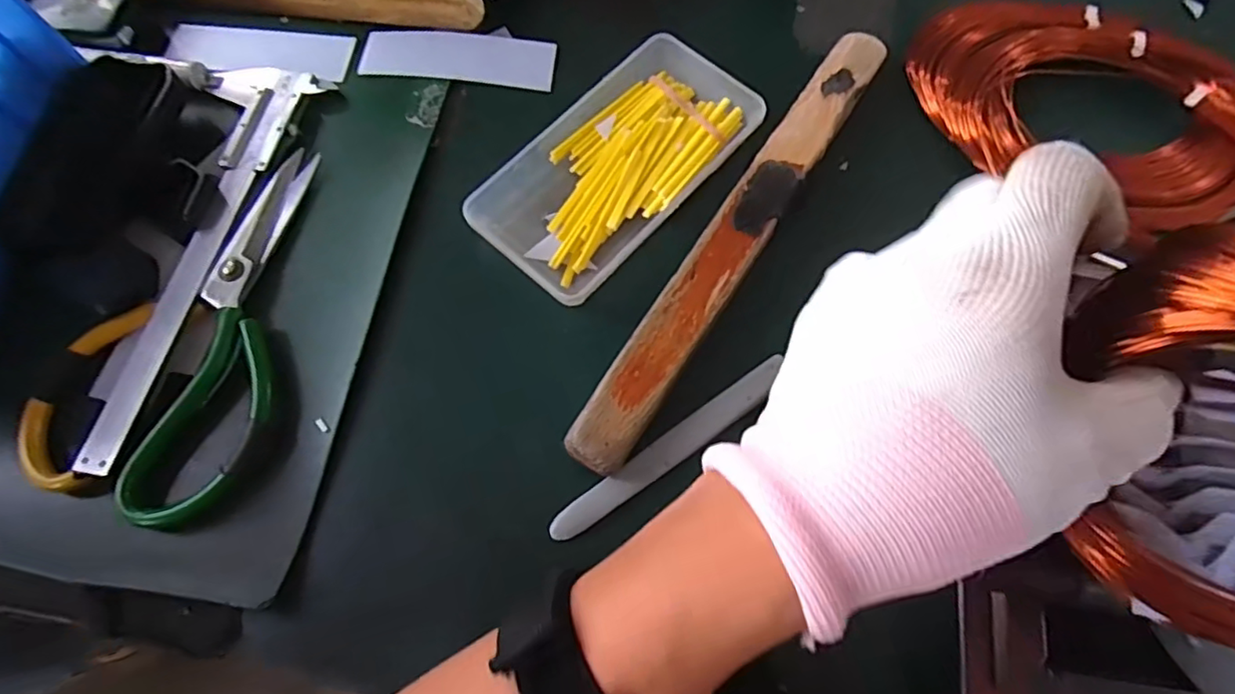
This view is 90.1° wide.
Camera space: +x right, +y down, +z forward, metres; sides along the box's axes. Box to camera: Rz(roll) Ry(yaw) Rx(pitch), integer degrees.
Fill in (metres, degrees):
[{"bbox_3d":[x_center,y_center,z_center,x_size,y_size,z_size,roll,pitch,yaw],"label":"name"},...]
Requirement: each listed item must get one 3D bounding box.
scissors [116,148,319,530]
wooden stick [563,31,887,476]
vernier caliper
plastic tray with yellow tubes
[{"bbox_3d":[-0.182,-0.013,0.298,0.052,0.008,0.193,6,71,3],"label":"scissors"},{"bbox_3d":[0.061,-0.059,0.301,0.028,0.011,0.271,31,75,11],"label":"wooden stick"},{"bbox_3d":[-0.236,-0.061,0.311,0.090,0.018,0.226,16,72,6],"label":"vernier caliper"},{"bbox_3d":[0.000,-0.097,0.324,0.083,0.021,0.155,40,76,13],"label":"plastic tray with yellow tubes"}]

